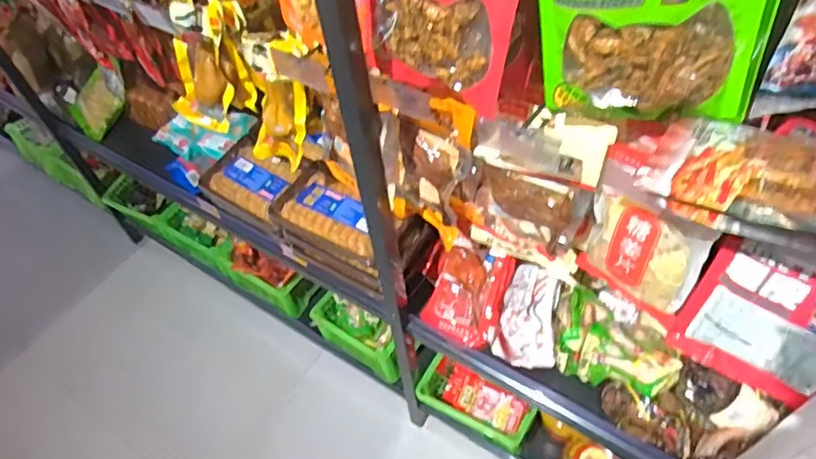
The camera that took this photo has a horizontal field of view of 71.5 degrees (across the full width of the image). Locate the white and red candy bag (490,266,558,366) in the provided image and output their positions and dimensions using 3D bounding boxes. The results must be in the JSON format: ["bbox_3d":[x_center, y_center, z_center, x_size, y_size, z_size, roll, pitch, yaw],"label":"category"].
[{"bbox_3d":[0.217,0.154,1.016,0.106,0.069,0.167,10,53,14],"label":"white and red candy bag"}]

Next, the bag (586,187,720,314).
[{"bbox_3d":[0.290,0.029,0.713,0.144,0.153,0.035,31,61,27],"label":"bag"}]

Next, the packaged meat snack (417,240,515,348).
[{"bbox_3d":[0.106,0.114,1.067,0.161,0.048,0.183,20,94,27],"label":"packaged meat snack"}]

